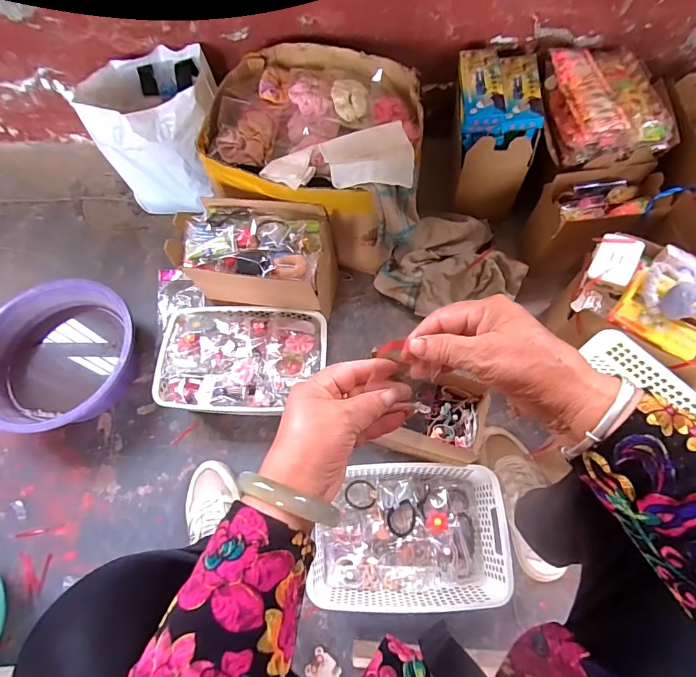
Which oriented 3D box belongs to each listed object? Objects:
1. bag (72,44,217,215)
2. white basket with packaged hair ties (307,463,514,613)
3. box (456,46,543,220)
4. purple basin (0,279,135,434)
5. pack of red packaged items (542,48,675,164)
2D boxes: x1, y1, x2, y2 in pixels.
[{"bbox_3d":[-0.391,-0.442,0.908,0.254,0.242,0.244,-16,66,-4],"label":"bag"},{"bbox_3d":[0.093,0.309,0.663,0.286,0.088,0.205,-2,66,2],"label":"white basket with packaged hair ties"},{"bbox_3d":[0.287,-0.406,0.854,0.145,0.226,0.217,2,66,4],"label":"box"},{"bbox_3d":[-0.538,0.036,0.793,0.261,0.121,0.282,-1,66,2],"label":"purple basin"},{"bbox_3d":[0.481,-0.446,0.781,0.189,0.069,0.250,-4,66,1],"label":"pack of red packaged items"}]

